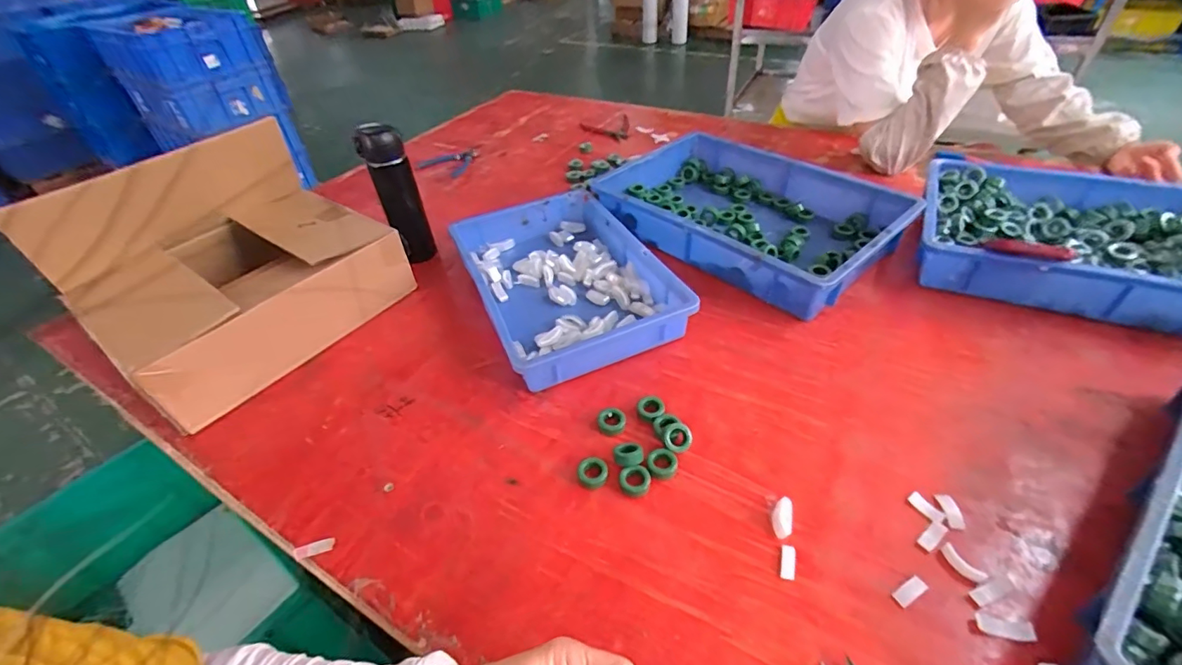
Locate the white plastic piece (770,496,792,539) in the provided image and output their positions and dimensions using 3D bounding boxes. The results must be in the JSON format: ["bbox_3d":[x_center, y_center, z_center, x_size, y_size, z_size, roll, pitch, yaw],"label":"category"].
[{"bbox_3d":[0.179,0.172,0.469,0.019,0.008,0.038,10,43,16],"label":"white plastic piece"}]

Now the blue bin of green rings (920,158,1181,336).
[{"bbox_3d":[0.700,-0.124,0.691,0.440,0.080,0.307,16,45,22],"label":"blue bin of green rings"}]

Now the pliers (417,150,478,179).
[{"bbox_3d":[-0.311,-0.379,1.108,0.142,0.021,0.101,23,49,29],"label":"pliers"}]

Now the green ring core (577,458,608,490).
[{"bbox_3d":[0.002,0.144,0.515,0.030,0.013,0.031,-2,41,3],"label":"green ring core"}]

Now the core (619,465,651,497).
[{"bbox_3d":[0.044,0.148,0.502,0.030,0.012,0.027,-8,41,-3],"label":"core"}]

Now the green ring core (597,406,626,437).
[{"bbox_3d":[0.023,0.099,0.560,0.031,0.009,0.034,-7,41,-2],"label":"green ring core"}]

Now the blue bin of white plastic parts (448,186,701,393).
[{"bbox_3d":[-0.040,-0.082,0.725,0.238,0.064,0.357,-17,42,-13],"label":"blue bin of white plastic parts"}]

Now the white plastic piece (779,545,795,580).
[{"bbox_3d":[0.174,0.203,0.443,0.012,0.004,0.031,10,43,16],"label":"white plastic piece"}]

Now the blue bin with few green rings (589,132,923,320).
[{"bbox_3d":[0.246,-0.194,0.816,0.290,0.080,0.435,-33,48,-28],"label":"blue bin with few green rings"}]

